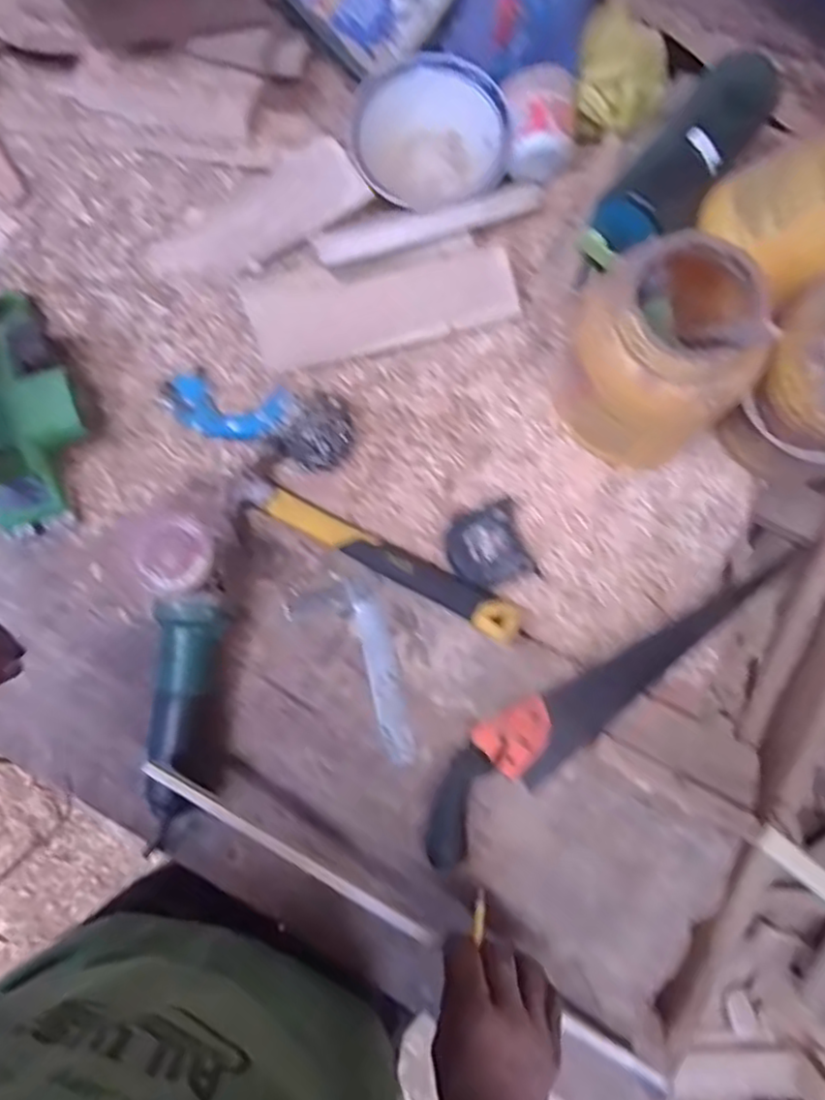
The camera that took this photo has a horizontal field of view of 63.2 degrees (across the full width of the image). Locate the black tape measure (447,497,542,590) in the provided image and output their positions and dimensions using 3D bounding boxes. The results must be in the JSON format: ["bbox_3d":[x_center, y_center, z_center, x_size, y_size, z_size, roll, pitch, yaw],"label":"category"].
[{"bbox_3d":[0.082,-0.003,0.702,0.081,0.034,0.078,-22,75,-6],"label":"black tape measure"}]

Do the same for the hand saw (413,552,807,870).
[{"bbox_3d":[0.180,0.136,0.666,0.442,0.026,0.078,-38,77,-10],"label":"hand saw"}]

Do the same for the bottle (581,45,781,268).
[{"bbox_3d":[0.276,-0.395,0.705,0.090,0.100,0.249,37,77,10],"label":"bottle"}]

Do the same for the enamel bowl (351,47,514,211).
[{"bbox_3d":[0.020,-0.448,0.733,0.164,0.096,0.152,0,74,0],"label":"enamel bowl"}]

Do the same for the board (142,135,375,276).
[{"bbox_3d":[-0.171,-0.355,0.732,0.246,0.019,0.074,-23,115,16],"label":"board"}]

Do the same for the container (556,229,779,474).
[{"bbox_3d":[0.227,-0.175,0.643,0.161,0.219,0.129,40,78,11],"label":"container"}]

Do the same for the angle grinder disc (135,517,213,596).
[{"bbox_3d":[-0.212,0.004,0.592,0.061,0.019,0.066,42,78,11],"label":"angle grinder disc"}]

